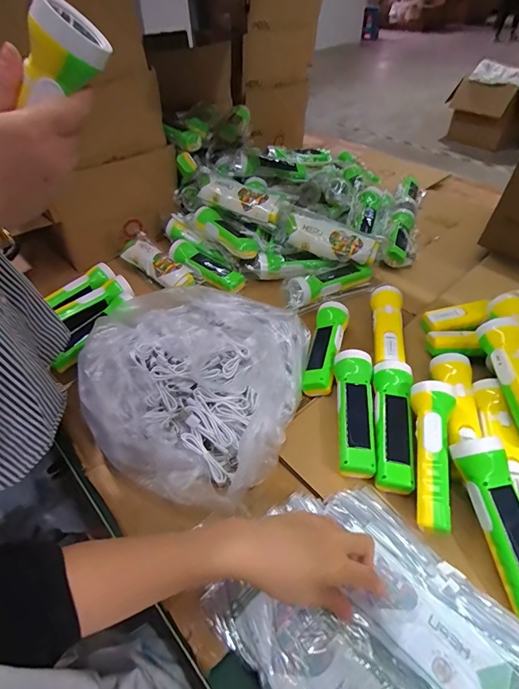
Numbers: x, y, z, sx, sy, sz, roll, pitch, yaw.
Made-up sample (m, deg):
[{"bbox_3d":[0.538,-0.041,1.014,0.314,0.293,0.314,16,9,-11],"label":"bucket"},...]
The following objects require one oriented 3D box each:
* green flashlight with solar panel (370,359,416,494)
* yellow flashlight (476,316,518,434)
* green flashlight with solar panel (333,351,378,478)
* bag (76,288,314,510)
[{"bbox_3d":[0.166,0.092,0.486,0.052,0.042,0.186,9,46,10],"label":"green flashlight with solar panel"},{"bbox_3d":[0.314,0.043,0.470,0.049,0.043,0.173,-1,57,1],"label":"yellow flashlight"},{"bbox_3d":[0.121,0.081,0.486,0.049,0.043,0.169,4,45,6],"label":"green flashlight with solar panel"},{"bbox_3d":[-0.098,0.034,0.514,0.290,0.086,0.290,14,47,15],"label":"bag"}]

